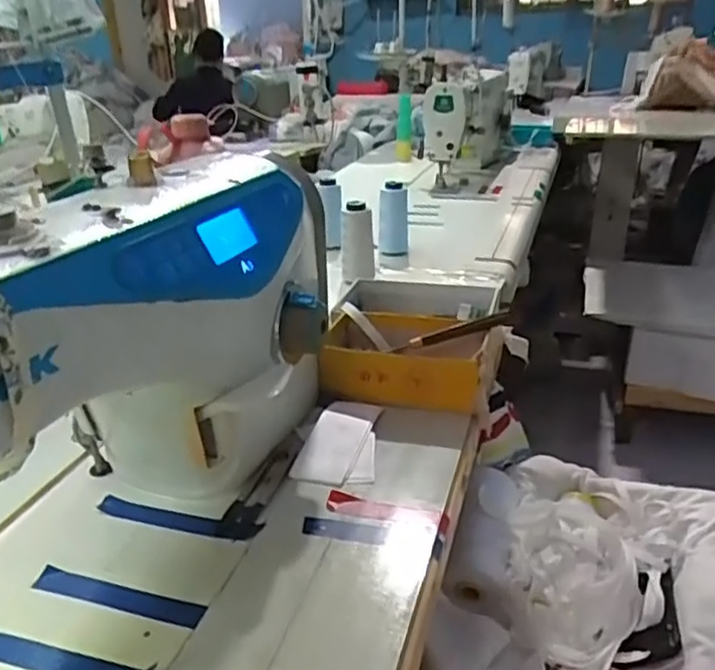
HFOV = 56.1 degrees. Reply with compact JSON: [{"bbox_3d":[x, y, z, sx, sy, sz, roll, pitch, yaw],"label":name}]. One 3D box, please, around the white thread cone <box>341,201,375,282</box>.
[{"bbox_3d":[0.000,-0.118,0.925,0.045,0.122,0.037,-2,24,0],"label":"white thread cone"}]

